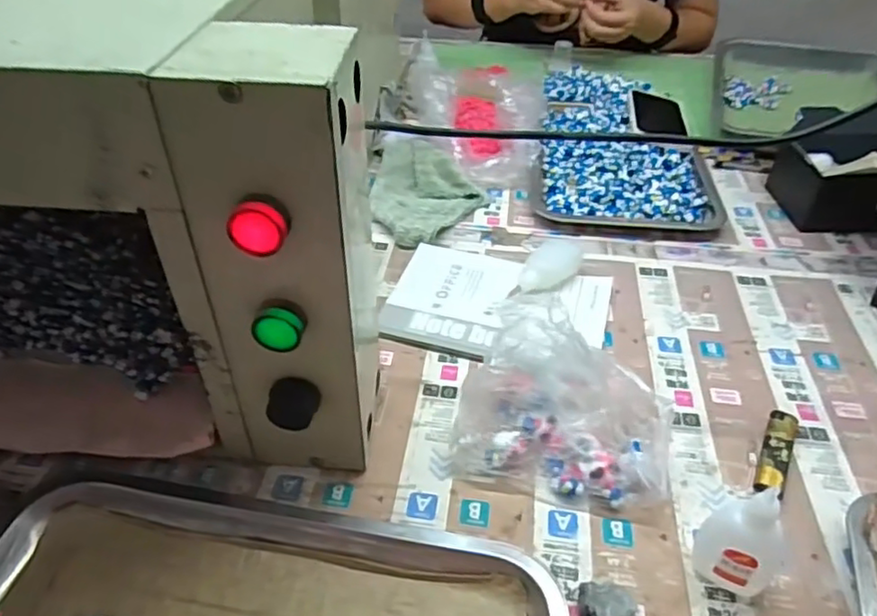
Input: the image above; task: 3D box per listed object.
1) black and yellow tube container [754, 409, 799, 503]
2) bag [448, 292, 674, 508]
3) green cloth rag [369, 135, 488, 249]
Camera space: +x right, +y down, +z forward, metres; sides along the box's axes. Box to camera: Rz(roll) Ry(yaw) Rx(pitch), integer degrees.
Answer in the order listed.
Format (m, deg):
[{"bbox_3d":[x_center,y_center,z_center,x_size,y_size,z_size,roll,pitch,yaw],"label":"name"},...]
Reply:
[{"bbox_3d":[0.248,0.106,0.465,0.021,0.012,0.080,21,46,22],"label":"black and yellow tube container"},{"bbox_3d":[0.091,0.064,0.452,0.148,0.092,0.104,10,43,12],"label":"bag"},{"bbox_3d":[-0.010,-0.142,0.728,0.124,0.034,0.199,0,42,0],"label":"green cloth rag"}]

